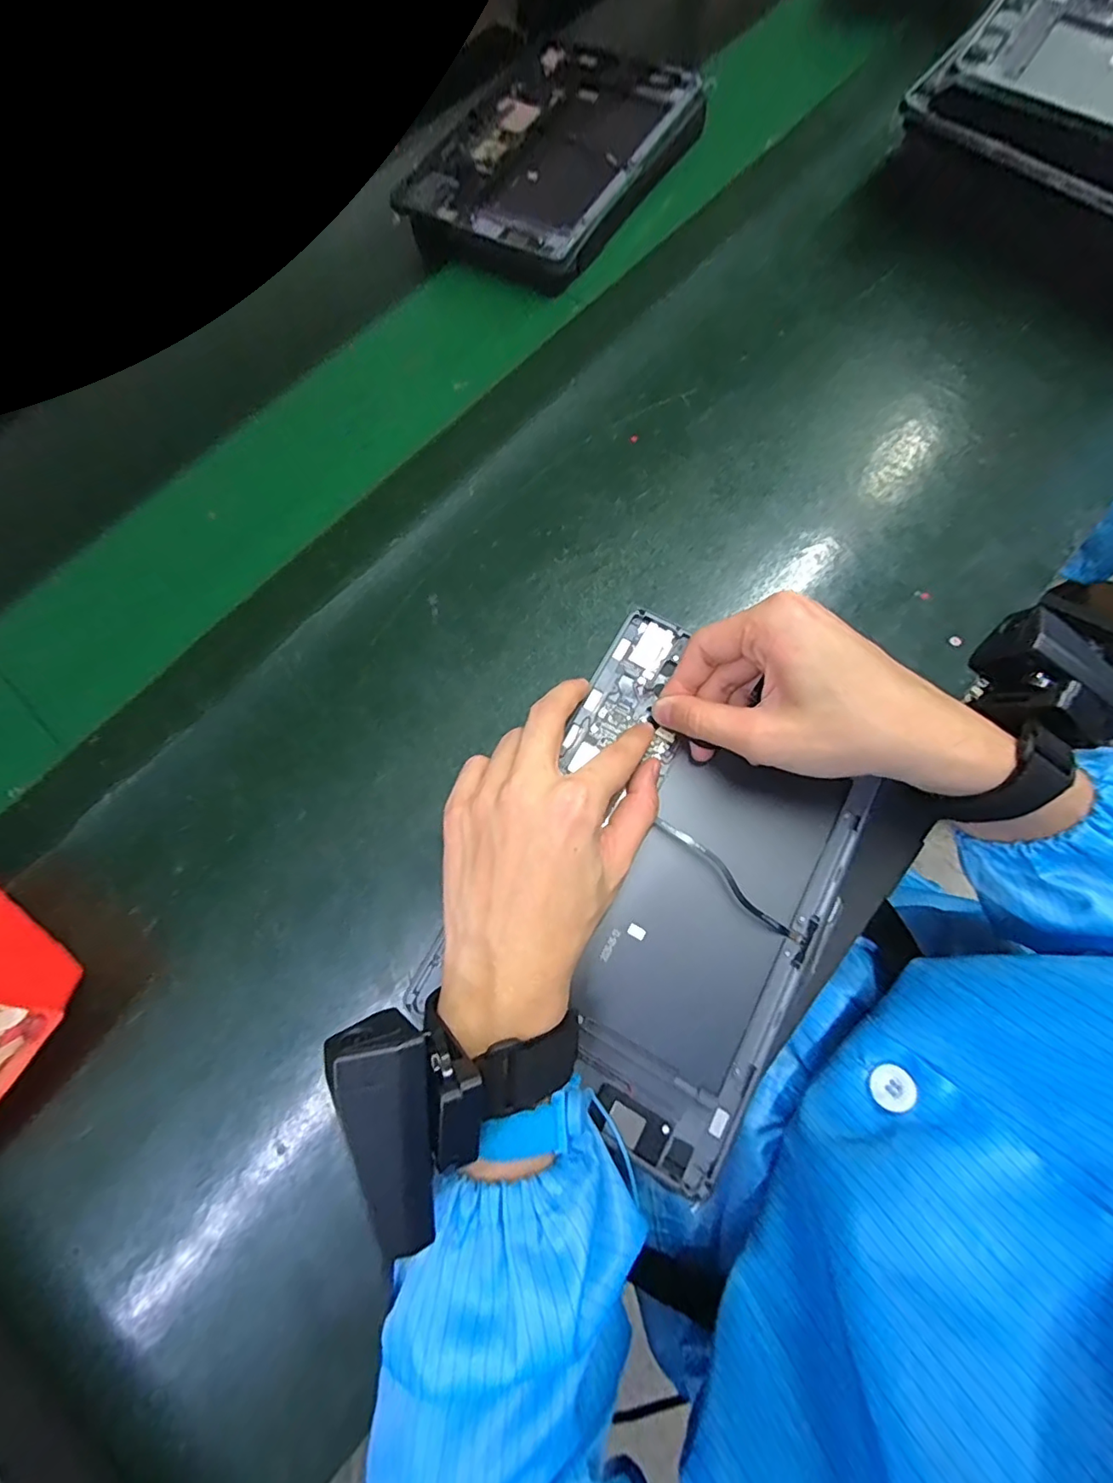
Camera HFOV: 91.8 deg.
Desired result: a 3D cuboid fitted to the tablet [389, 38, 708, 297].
[{"bbox_3d":[-0.003,-0.506,0.463,0.176,0.020,0.276,30,77,7],"label":"tablet"}]

